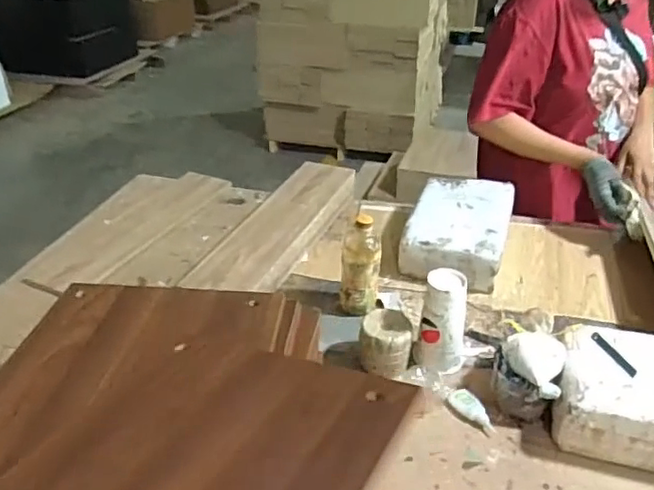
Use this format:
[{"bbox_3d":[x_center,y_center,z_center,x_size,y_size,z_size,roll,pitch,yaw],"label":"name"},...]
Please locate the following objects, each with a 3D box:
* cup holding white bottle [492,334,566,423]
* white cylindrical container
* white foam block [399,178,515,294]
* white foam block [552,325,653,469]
[{"bbox_3d":[0.308,0.199,0.905,0.099,0.098,0.103,11,34,18],"label":"cup holding white bottle"},{"bbox_3d":[0.191,0.125,0.947,0.069,0.158,0.067,-1,33,0],"label":"white cylindrical container"},{"bbox_3d":[0.282,-0.042,1.223,0.190,0.097,0.306,12,35,19],"label":"white foam block"},{"bbox_3d":[0.478,0.220,0.858,0.262,0.100,0.201,8,34,14],"label":"white foam block"}]

